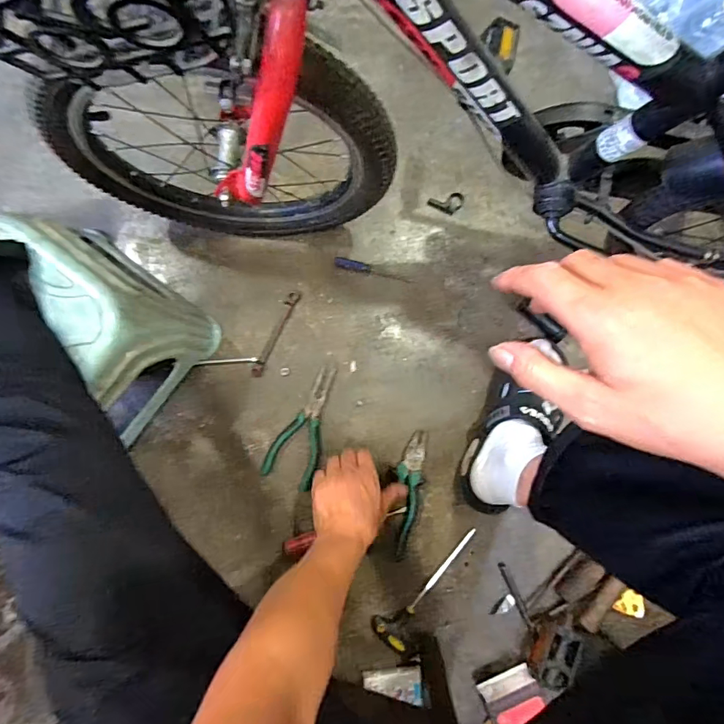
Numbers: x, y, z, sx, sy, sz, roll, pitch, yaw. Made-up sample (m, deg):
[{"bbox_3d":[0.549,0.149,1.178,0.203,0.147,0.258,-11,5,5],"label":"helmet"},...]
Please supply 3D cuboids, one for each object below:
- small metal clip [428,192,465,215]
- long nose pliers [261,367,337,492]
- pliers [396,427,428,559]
[{"bbox_3d":[0.139,-0.255,0.755,0.058,0.010,0.030,-12,88,-3],"label":"small metal clip"},{"bbox_3d":[-0.088,0.095,0.715,0.074,0.016,0.184,18,87,-2],"label":"long nose pliers"},{"bbox_3d":[0.072,0.202,0.710,0.046,0.019,0.193,7,87,-2],"label":"pliers"}]

